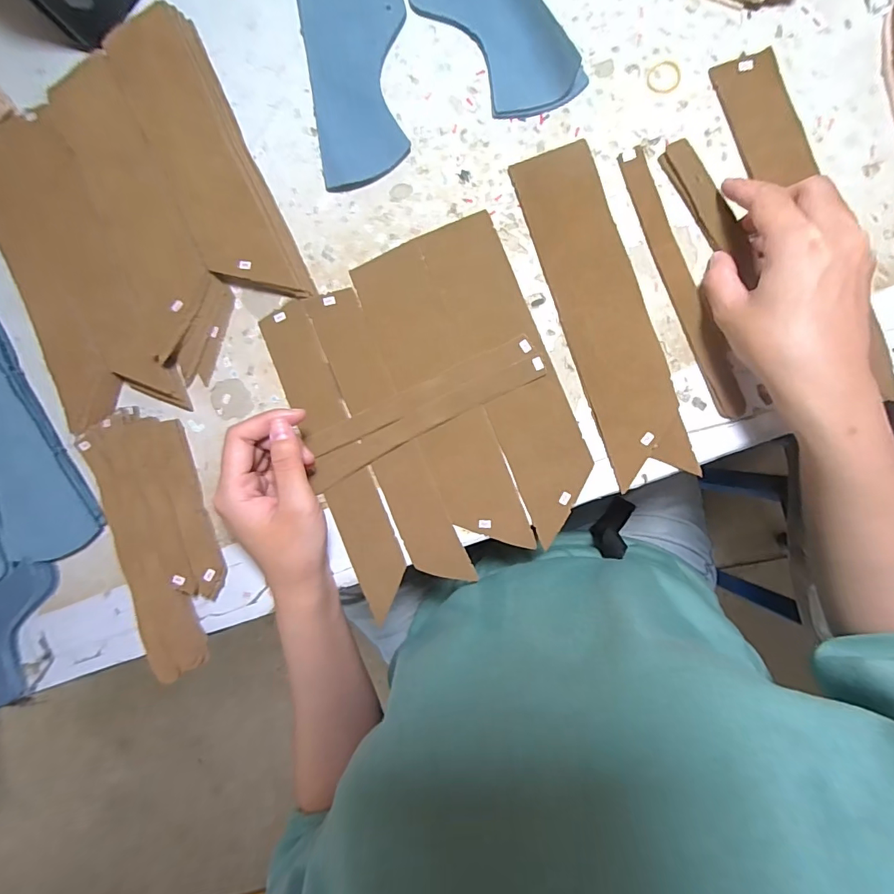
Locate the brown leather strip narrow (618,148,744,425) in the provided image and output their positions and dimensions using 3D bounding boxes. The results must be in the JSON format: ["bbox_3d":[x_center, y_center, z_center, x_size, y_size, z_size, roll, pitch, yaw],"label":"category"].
[{"bbox_3d":[0.158,-0.111,0.302,0.019,0.005,0.190,-21,87,13],"label":"brown leather strip narrow"}]

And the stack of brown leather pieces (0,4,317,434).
[{"bbox_3d":[-0.237,-0.166,0.334,0.208,0.015,0.250,-26,87,6],"label":"stack of brown leather pieces"}]

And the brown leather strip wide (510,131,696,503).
[{"bbox_3d":[0.108,-0.092,0.308,0.056,0.007,0.231,-18,87,11],"label":"brown leather strip wide"}]

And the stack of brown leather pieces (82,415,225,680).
[{"bbox_3d":[-0.209,0.068,0.331,0.067,0.018,0.192,-17,88,6],"label":"stack of brown leather pieces"}]

